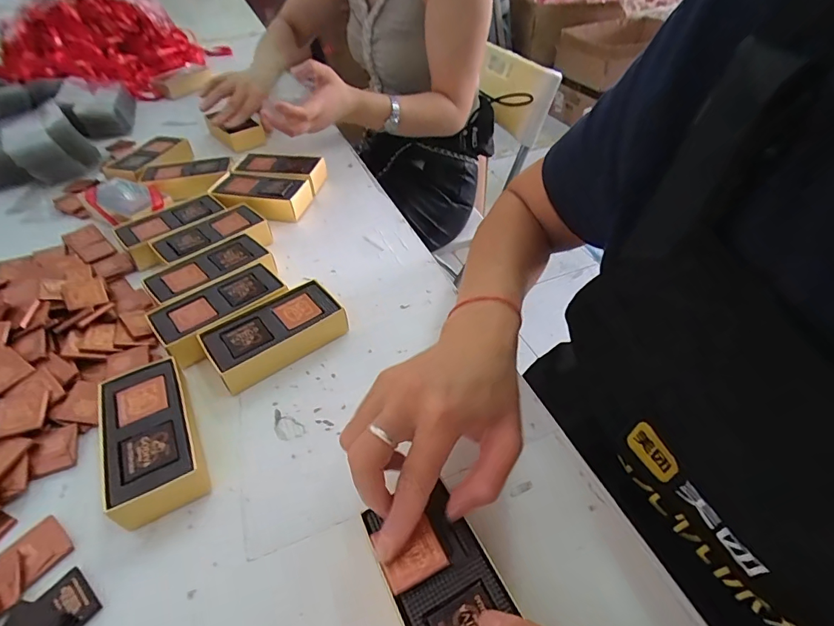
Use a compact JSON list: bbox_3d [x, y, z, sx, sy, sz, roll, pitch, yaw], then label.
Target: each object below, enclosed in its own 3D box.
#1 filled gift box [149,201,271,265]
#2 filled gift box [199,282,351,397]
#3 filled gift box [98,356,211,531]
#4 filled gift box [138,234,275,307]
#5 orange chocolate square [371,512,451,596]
[{"bbox_3d":[-0.225,-0.080,0.494,0.115,0.032,0.062,-31,50,-26],"label":"filled gift box"},{"bbox_3d":[-0.123,0.018,0.389,0.111,0.032,0.056,-28,49,-24],"label":"filled gift box"},{"bbox_3d":[-0.192,0.089,0.324,0.058,0.032,0.121,-24,48,-21],"label":"filled gift box"},{"bbox_3d":[-0.205,-0.035,0.447,0.112,0.030,0.067,-32,51,-27],"label":"filled gift box"},{"bbox_3d":[-0.004,0.130,0.243,0.034,0.004,0.031,-19,46,-16],"label":"orange chocolate square"}]

